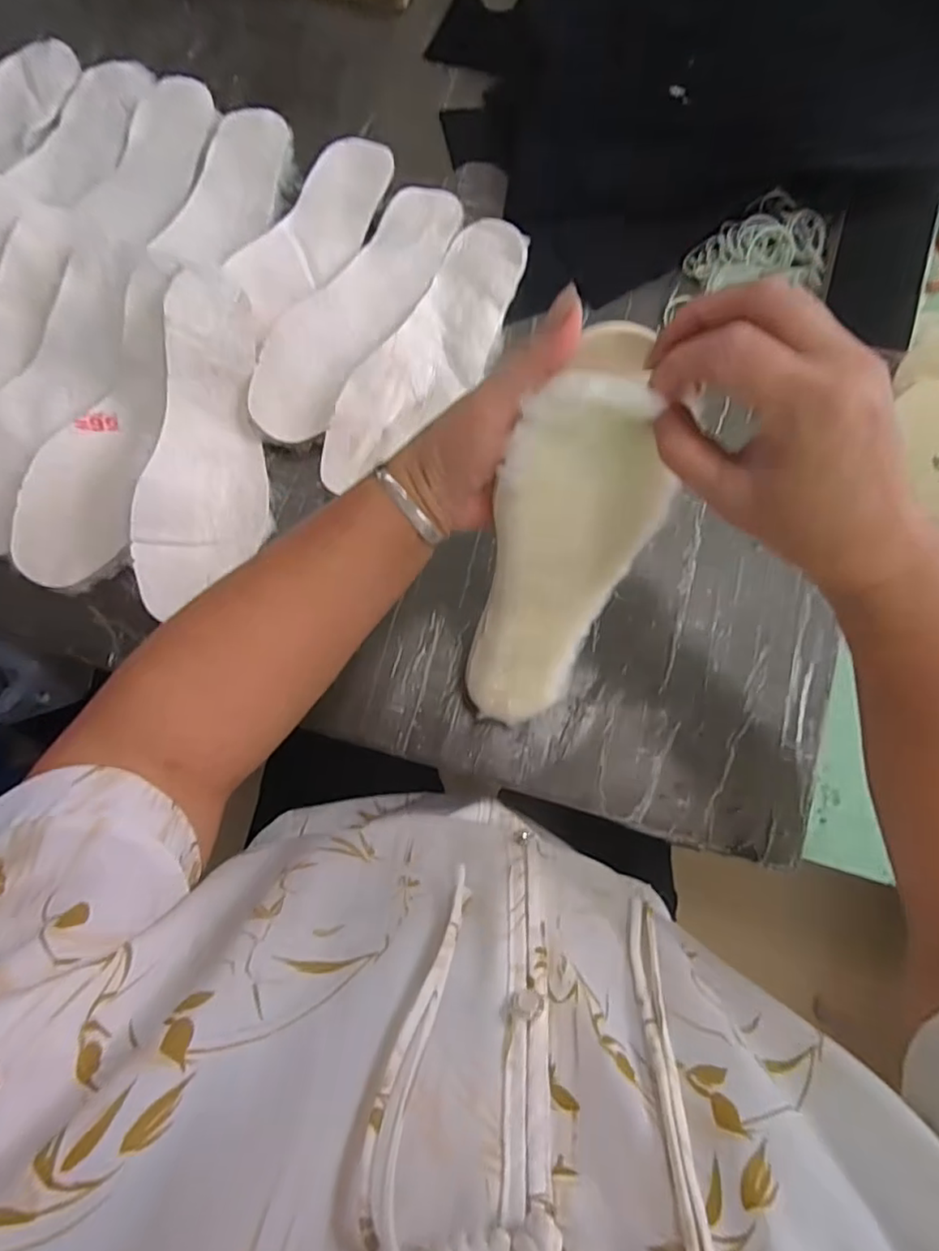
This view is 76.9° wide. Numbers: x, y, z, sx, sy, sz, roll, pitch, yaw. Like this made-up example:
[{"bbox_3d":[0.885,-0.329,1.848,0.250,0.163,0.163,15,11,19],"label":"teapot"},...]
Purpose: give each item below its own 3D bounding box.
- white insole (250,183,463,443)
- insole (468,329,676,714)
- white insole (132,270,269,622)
[{"bbox_3d":[-0.090,-0.270,0.489,0.075,0.014,0.266,30,81,4],"label":"white insole"},{"bbox_3d":[0.055,-0.031,0.342,0.085,0.257,0.035,10,48,1],"label":"insole"},{"bbox_3d":[-0.202,-0.139,0.454,0.088,0.008,0.249,3,88,-24],"label":"white insole"}]

